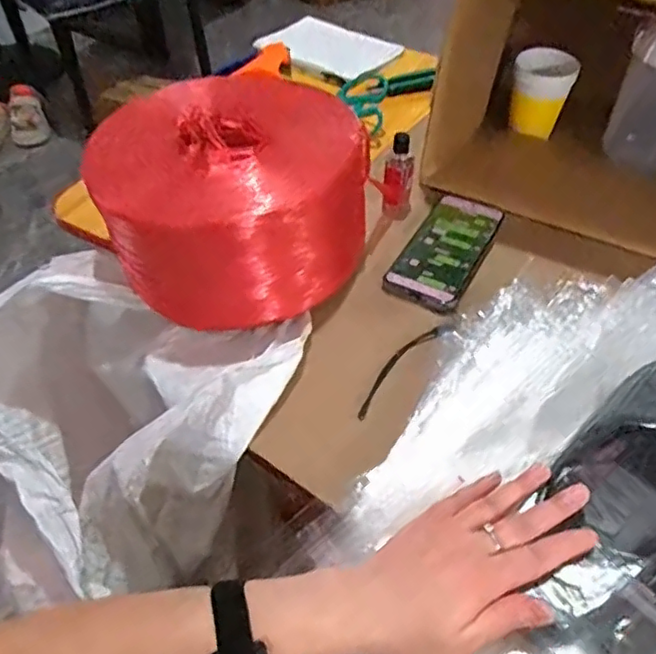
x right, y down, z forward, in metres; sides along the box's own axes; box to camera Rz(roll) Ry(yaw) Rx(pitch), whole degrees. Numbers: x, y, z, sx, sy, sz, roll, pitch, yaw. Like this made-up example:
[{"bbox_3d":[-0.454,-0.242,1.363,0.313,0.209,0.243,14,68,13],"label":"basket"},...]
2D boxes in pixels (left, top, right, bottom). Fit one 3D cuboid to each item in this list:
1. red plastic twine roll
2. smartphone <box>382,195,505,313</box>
[{"bbox_3d":[-0.079,-0.141,0.620,0.220,0.127,0.251,-28,54,-21],"label":"red plastic twine roll"},{"bbox_3d":[0.126,-0.083,0.645,0.076,0.008,0.167,23,53,20],"label":"smartphone"}]

